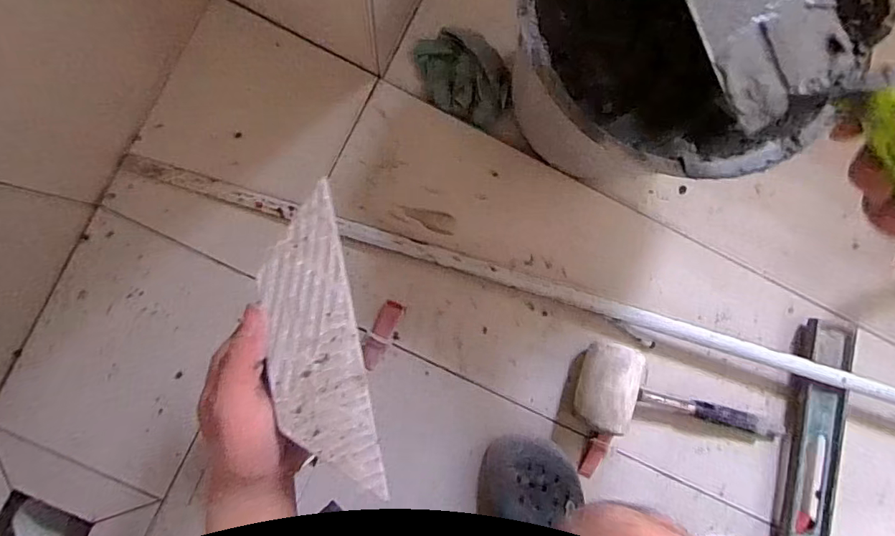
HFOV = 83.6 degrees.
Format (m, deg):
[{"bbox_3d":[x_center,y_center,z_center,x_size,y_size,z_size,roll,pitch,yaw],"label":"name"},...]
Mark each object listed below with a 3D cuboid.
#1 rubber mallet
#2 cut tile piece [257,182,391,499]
[{"bbox_3d":[0.300,0.172,0.622,0.295,0.062,0.103,15,88,-6],"label":"rubber mallet"},{"bbox_3d":[-0.085,0.046,0.320,0.055,0.007,0.191,-11,81,-8],"label":"cut tile piece"}]

